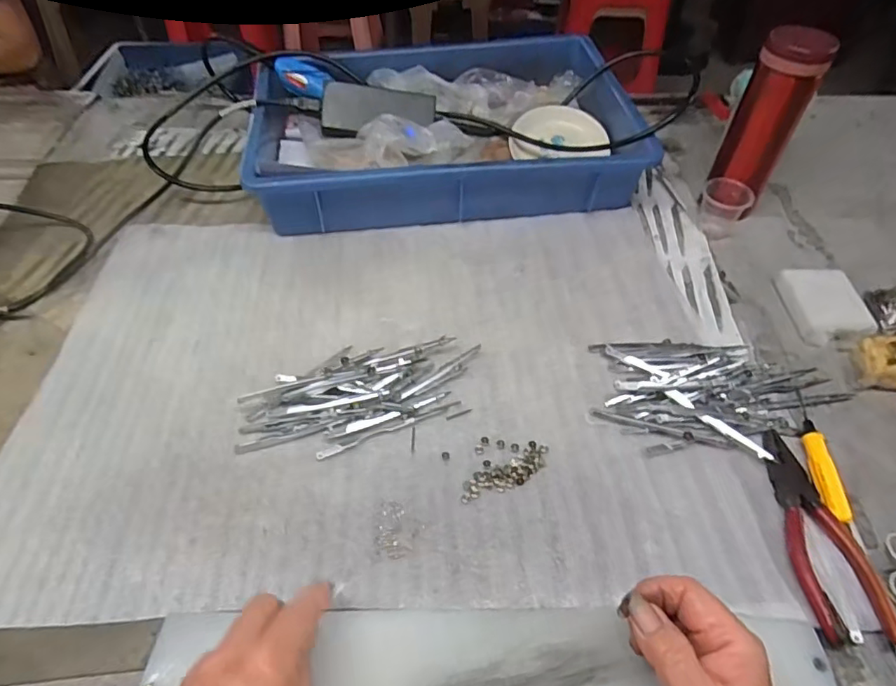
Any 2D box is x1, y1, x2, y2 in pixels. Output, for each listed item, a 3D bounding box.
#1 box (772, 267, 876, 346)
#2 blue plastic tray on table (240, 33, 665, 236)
[{"bbox_3d":[0.367,-0.037,0.539,0.068,0.024,0.089,2,50,1],"label":"box"},{"bbox_3d":[-0.007,-0.259,0.676,0.432,0.092,0.278,-6,50,-6],"label":"blue plastic tray on table"}]

